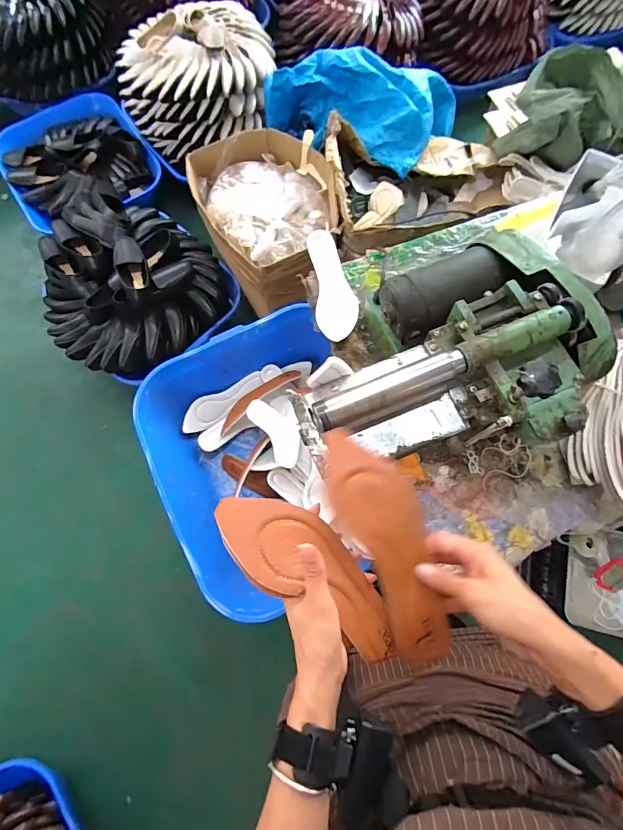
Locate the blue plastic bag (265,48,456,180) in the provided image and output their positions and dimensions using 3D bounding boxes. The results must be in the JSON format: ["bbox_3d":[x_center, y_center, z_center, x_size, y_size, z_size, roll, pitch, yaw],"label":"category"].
[{"bbox_3d":[0.167,-1.002,1.320,0.618,0.231,0.426,15,75,4],"label":"blue plastic bag"}]

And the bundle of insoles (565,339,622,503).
[{"bbox_3d":[0.486,0.026,0.639,0.129,0.073,0.303,1,74,0],"label":"bundle of insoles"}]

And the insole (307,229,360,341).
[{"bbox_3d":[0.043,-0.251,0.777,0.078,0.018,0.233,-6,74,-2],"label":"insole"}]

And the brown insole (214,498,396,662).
[{"bbox_3d":[0.004,0.144,0.374,0.206,0.032,0.073,40,77,-5],"label":"brown insole"}]

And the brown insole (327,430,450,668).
[{"bbox_3d":[0.075,0.122,0.392,0.074,0.018,0.228,-21,85,-6],"label":"brown insole"}]

